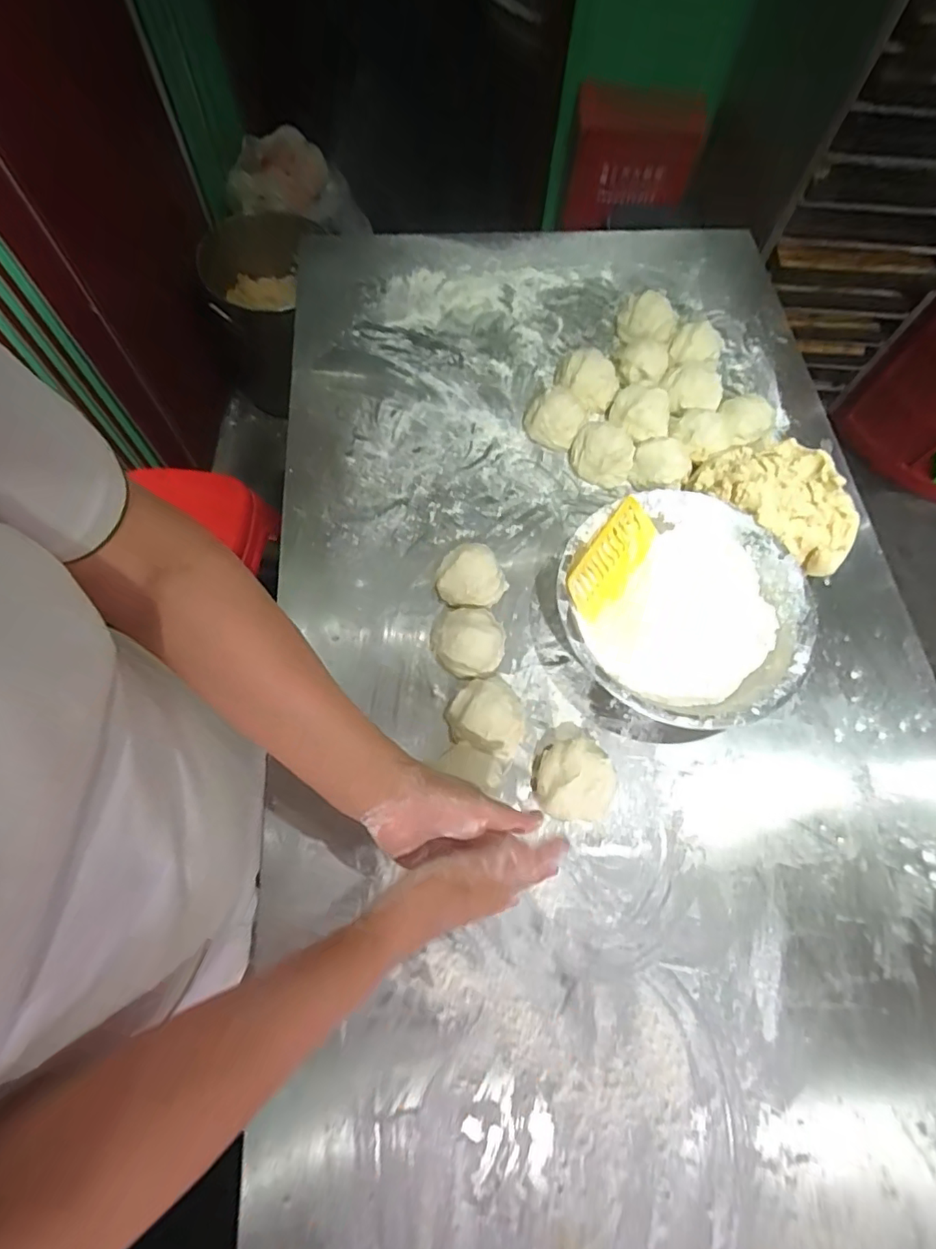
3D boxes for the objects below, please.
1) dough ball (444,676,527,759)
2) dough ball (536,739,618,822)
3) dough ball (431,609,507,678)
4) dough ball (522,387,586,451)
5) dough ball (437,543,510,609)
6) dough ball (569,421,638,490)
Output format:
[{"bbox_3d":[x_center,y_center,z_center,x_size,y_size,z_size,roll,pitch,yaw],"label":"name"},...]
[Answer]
[{"bbox_3d":[0.020,0.097,0.595,0.082,0.059,0.084,1,68,-2],"label":"dough ball"},{"bbox_3d":[0.115,0.165,0.577,0.079,0.052,0.080,1,68,-2],"label":"dough ball"},{"bbox_3d":[0.000,0.020,0.628,0.081,0.056,0.077,1,68,-2],"label":"dough ball"},{"bbox_3d":[0.123,-0.290,0.758,0.082,0.053,0.076,26,69,8],"label":"dough ball"},{"bbox_3d":[0.004,-0.055,0.655,0.072,0.068,0.073,1,68,-2],"label":"dough ball"},{"bbox_3d":[0.183,-0.234,0.738,0.083,0.050,0.076,15,68,4],"label":"dough ball"}]

